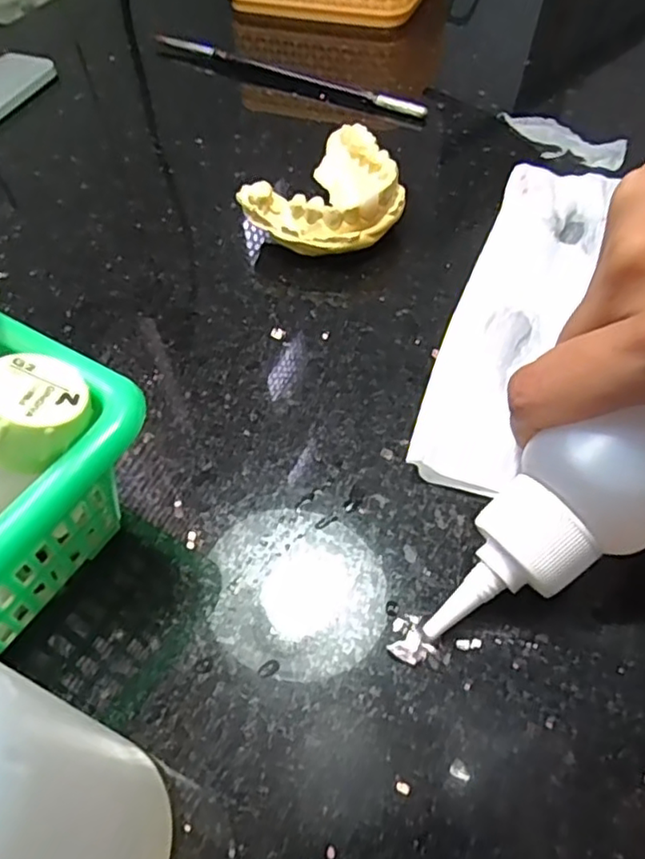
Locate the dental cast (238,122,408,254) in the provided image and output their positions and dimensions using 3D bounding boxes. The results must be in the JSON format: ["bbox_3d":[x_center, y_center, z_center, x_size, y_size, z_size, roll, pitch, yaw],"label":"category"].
[{"bbox_3d":[0.005,-0.096,0.262,0.052,0.028,0.065,35,62,25],"label":"dental cast"}]

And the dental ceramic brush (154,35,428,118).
[{"bbox_3d":[-0.024,-0.204,0.355,0.184,0.011,0.005,26,59,20],"label":"dental ceramic brush"}]

